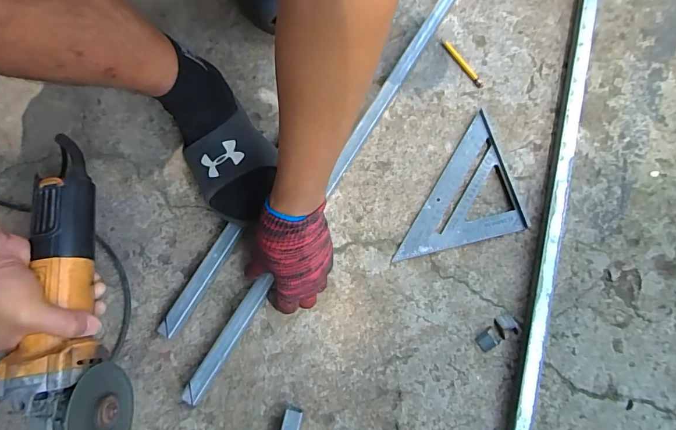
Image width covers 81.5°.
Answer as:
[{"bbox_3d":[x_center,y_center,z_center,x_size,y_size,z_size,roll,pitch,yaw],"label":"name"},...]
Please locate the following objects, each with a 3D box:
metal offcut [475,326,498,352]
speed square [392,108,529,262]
[{"bbox_3d":[0.181,0.151,0.473,0.025,0.008,0.019,-36,75,-8],"label":"metal offcut"},{"bbox_3d":[0.145,-0.040,0.532,0.167,0.016,0.166,-13,73,-2],"label":"speed square"}]

